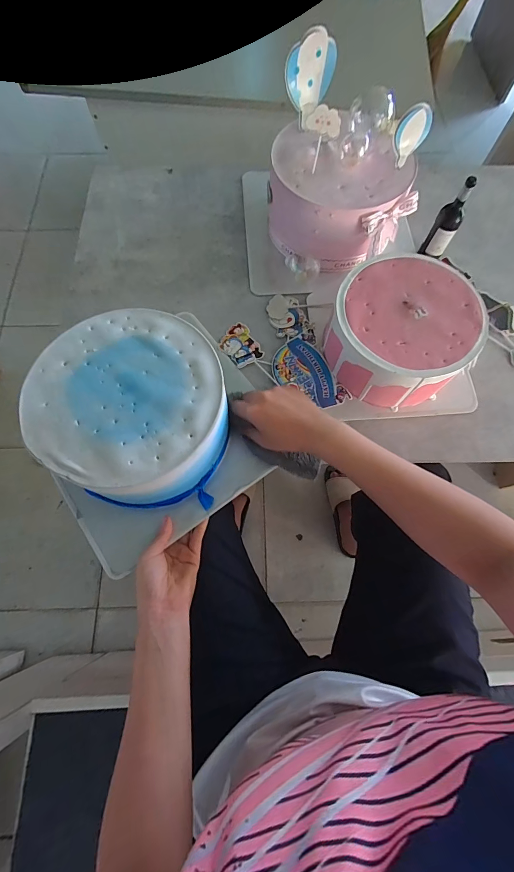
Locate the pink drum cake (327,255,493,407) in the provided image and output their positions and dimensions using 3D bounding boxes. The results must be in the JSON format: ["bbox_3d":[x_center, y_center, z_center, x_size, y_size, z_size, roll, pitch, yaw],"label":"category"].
[{"bbox_3d":[0.183,-0.131,0.428,0.168,0.086,0.163,0,71,0],"label":"pink drum cake"}]

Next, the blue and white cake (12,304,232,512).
[{"bbox_3d":[-0.132,-0.026,0.377,0.193,0.096,0.196,0,67,0],"label":"blue and white cake"}]

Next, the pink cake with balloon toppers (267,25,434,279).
[{"bbox_3d":[0.115,-0.357,0.459,0.189,0.189,0.184,-1,71,0],"label":"pink cake with balloon toppers"}]

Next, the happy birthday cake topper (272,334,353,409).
[{"bbox_3d":[0.067,-0.083,0.458,0.072,0.005,0.112,-30,76,-6],"label":"happy birthday cake topper"}]

